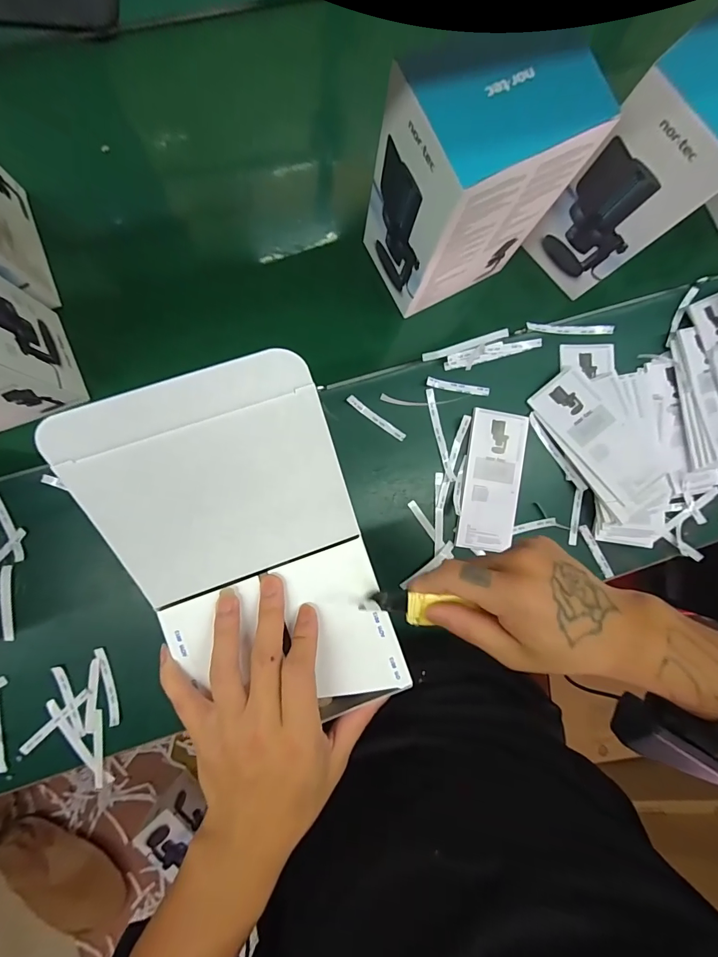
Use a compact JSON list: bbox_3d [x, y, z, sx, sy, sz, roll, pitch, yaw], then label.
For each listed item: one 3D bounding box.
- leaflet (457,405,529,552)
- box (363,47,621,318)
[{"bbox_3d":[0.175,0.003,0.538,0.076,0.007,0.179,9,88,-5],"label":"leaflet"},{"bbox_3d":[0.106,-0.292,0.430,0.146,0.211,0.112,-27,92,-5],"label":"box"}]

